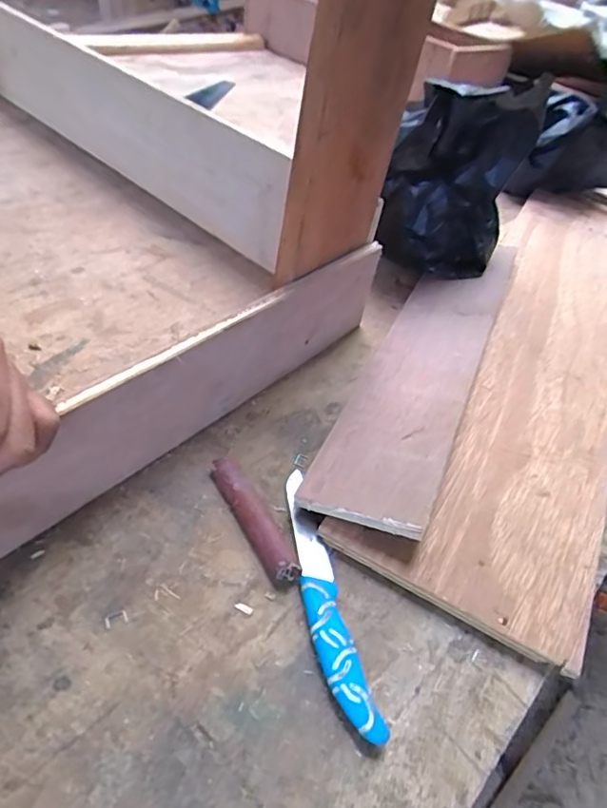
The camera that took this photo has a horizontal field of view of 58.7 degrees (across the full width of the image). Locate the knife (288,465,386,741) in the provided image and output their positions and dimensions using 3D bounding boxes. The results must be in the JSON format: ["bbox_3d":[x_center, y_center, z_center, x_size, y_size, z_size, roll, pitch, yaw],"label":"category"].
[{"bbox_3d":[0.009,0.117,0.345,0.024,0.012,0.179,-4,44,-18],"label":"knife"}]

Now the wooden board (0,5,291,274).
[{"bbox_3d":[-0.260,-0.363,0.674,0.626,0.137,0.024,37,47,25],"label":"wooden board"}]

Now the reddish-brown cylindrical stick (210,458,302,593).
[{"bbox_3d":[-0.035,0.078,0.371,0.020,0.014,0.104,-15,48,-28],"label":"reddish-brown cylindrical stick"}]

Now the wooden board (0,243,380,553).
[{"bbox_3d":[-0.084,-0.008,0.388,0.010,0.091,0.439,34,48,25],"label":"wooden board"}]

